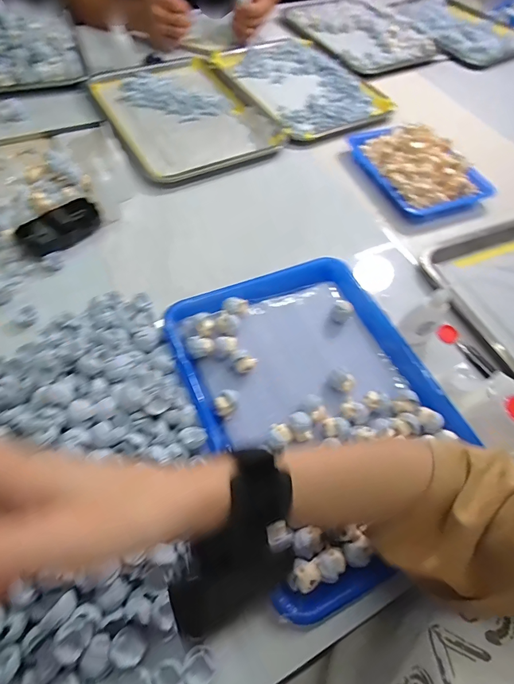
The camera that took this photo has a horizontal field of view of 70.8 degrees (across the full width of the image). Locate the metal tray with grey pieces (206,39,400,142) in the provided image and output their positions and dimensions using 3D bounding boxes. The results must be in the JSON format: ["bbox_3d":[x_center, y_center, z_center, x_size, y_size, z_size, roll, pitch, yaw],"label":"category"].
[{"bbox_3d":[0.080,-0.547,0.749,0.248,0.016,0.363,-28,65,-18],"label":"metal tray with grey pieces"}]

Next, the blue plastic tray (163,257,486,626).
[{"bbox_3d":[0.064,0.055,0.387,0.243,0.039,0.329,-20,63,-15],"label":"blue plastic tray"}]

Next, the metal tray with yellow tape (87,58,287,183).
[{"bbox_3d":[-0.131,-0.427,0.662,0.260,0.017,0.337,-26,65,-18],"label":"metal tray with yellow tape"}]

